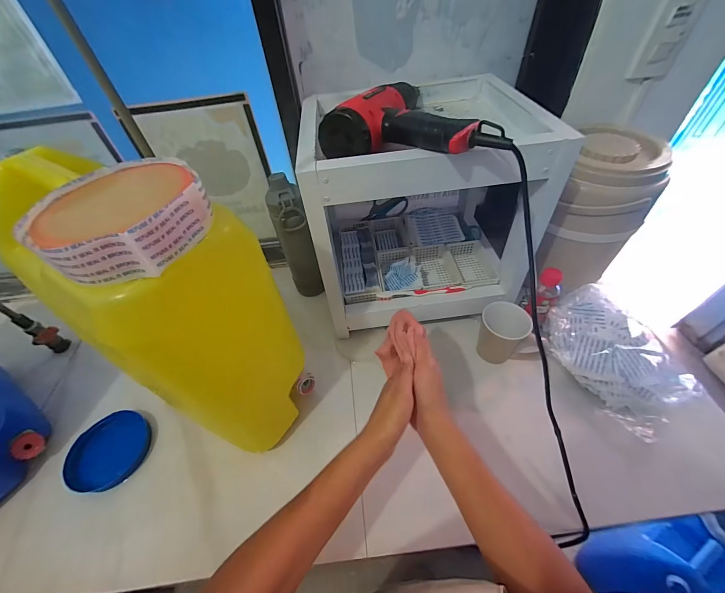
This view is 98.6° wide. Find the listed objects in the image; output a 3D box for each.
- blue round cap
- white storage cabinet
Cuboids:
[{"bbox_3d":[-0.424,0.259,0.525,0.112,0.025,0.119,-2,49,3],"label":"blue round cap"},{"bbox_3d":[0.103,-0.178,0.590,0.369,0.312,0.339,-4,49,1],"label":"white storage cabinet"}]

